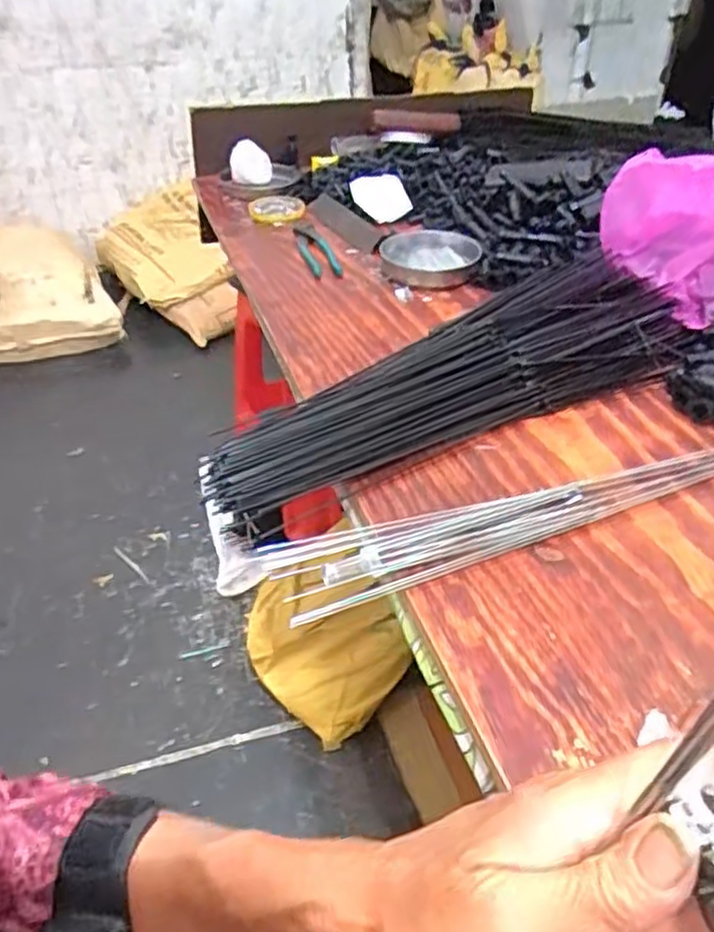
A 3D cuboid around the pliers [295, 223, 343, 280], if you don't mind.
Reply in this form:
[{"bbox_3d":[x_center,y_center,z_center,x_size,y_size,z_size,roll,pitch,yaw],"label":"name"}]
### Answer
[{"bbox_3d":[-0.057,-0.297,1.026,0.041,0.014,0.168,-9,39,-12],"label":"pliers"}]

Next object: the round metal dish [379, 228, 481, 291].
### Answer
[{"bbox_3d":[0.095,-0.271,0.978,0.127,0.033,0.136,0,38,0],"label":"round metal dish"}]

